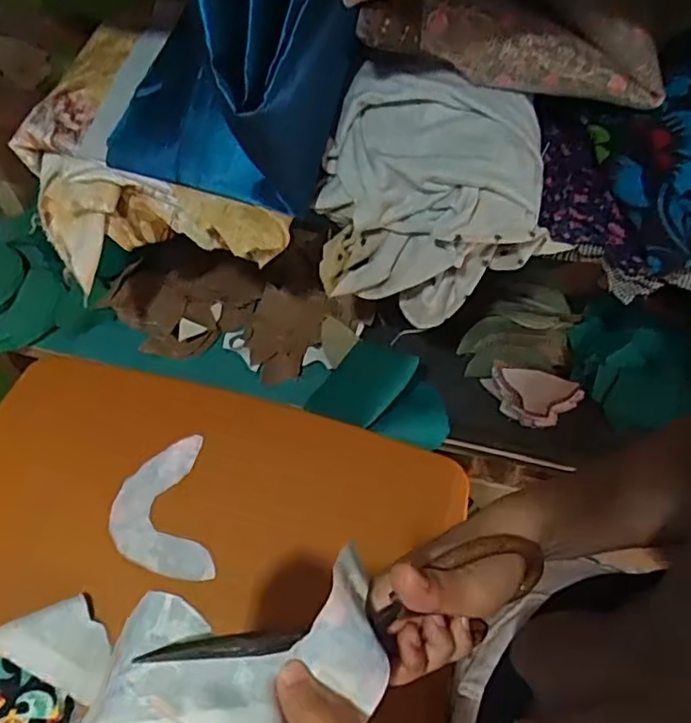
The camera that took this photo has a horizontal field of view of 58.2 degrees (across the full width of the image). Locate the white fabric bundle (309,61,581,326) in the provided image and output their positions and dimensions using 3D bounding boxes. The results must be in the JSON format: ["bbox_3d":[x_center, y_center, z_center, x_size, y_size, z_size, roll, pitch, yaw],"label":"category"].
[{"bbox_3d":[0.085,-0.143,0.554,0.208,0.164,0.136,13,58,5],"label":"white fabric bundle"}]

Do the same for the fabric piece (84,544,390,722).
[{"bbox_3d":[-0.047,0.126,0.258,0.132,0.026,0.070,-10,59,-20],"label":"fabric piece"}]

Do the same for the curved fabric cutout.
[{"bbox_3d":[-0.171,0.138,0.571,0.085,0.011,0.136,-9,59,-9],"label":"curved fabric cutout"}]

